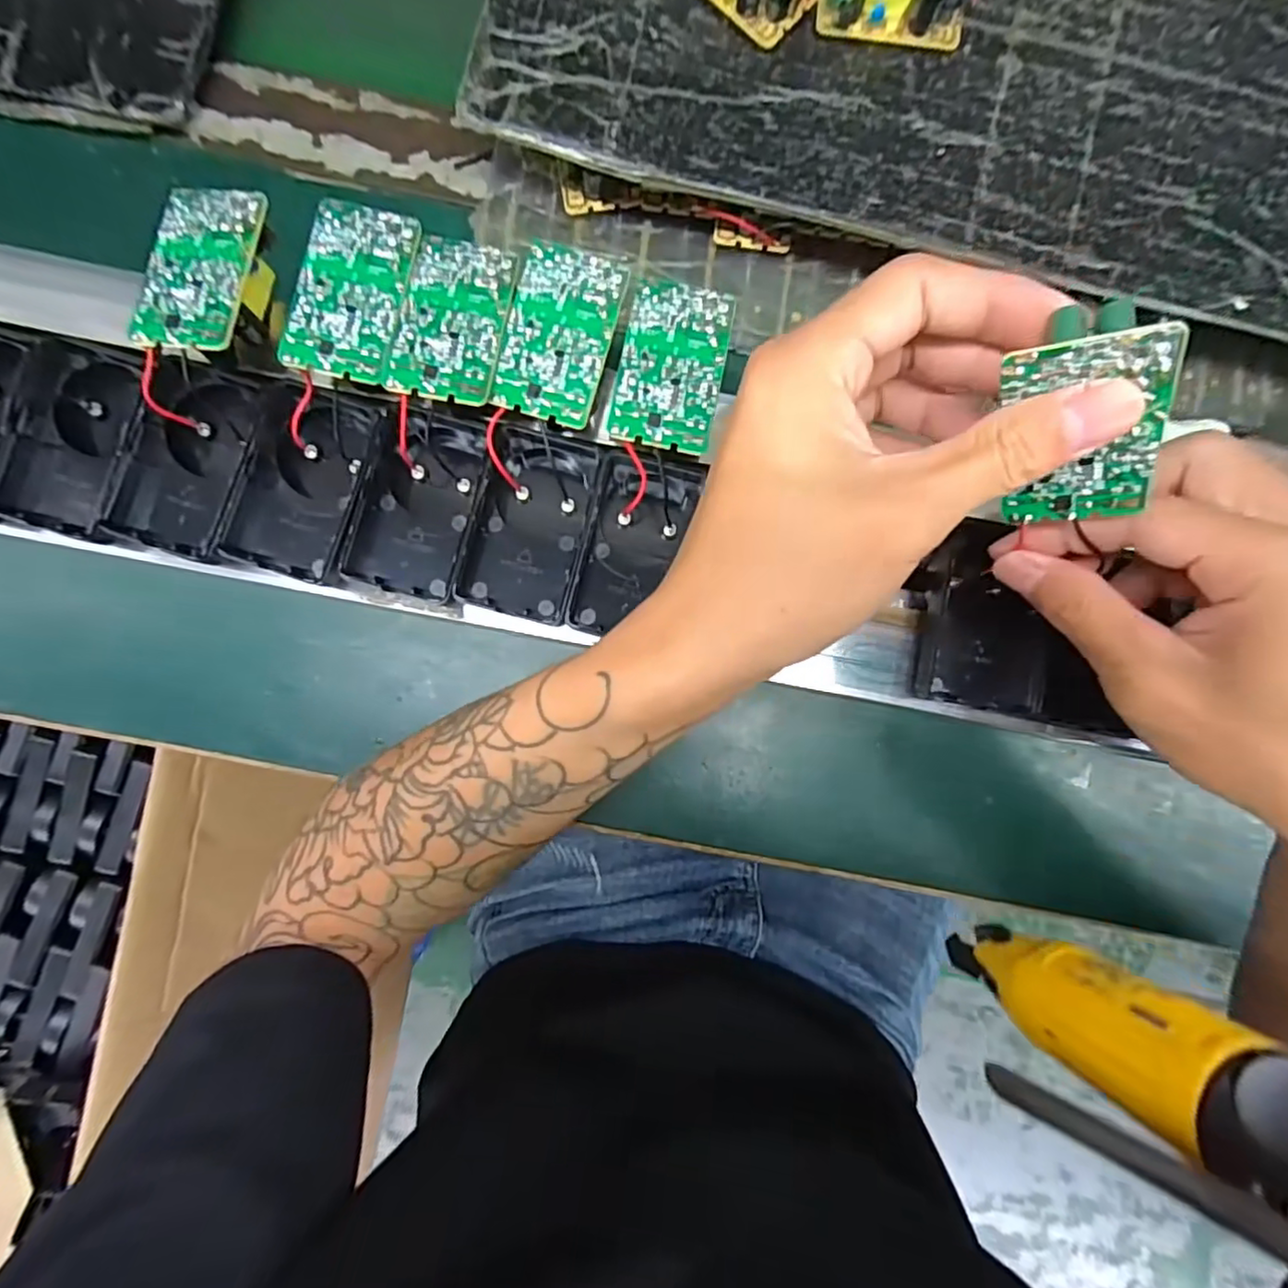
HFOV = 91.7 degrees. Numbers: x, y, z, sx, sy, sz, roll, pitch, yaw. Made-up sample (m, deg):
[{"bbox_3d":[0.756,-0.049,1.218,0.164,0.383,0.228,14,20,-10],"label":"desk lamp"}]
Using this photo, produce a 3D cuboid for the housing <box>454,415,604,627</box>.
[{"bbox_3d":[-0.043,-0.046,0.244,0.042,0.028,0.071,14,89,-2],"label":"housing"}]

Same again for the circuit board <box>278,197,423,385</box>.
[{"bbox_3d":[-0.104,-0.126,0.222,0.037,0.009,0.063,11,87,-1],"label":"circuit board"}]

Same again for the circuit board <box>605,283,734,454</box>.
[{"bbox_3d":[0.011,-0.100,0.225,0.036,0.010,0.061,10,87,-1],"label":"circuit board"}]

